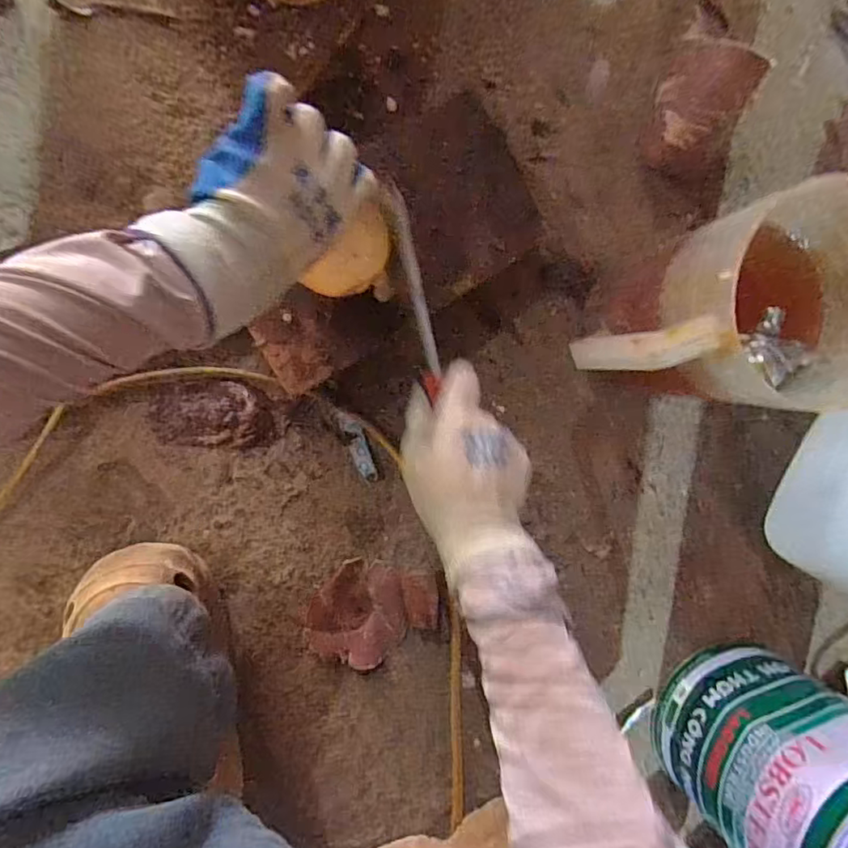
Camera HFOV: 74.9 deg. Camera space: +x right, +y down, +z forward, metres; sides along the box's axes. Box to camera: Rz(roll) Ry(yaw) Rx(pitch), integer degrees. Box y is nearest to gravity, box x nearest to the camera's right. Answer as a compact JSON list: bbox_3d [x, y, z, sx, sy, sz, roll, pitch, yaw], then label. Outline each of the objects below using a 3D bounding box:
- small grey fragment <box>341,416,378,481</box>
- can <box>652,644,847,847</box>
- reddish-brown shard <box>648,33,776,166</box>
[{"bbox_3d":[-0.057,0.022,0.499,0.016,0.004,0.061,-21,96,-6],"label":"small grey fragment"},{"bbox_3d":[0.319,0.302,0.430,0.156,0.264,0.155,-1,94,-8],"label":"can"},{"bbox_3d":[0.243,-0.280,0.496,0.067,0.066,0.102,6,126,-28],"label":"reddish-brown shard"}]

